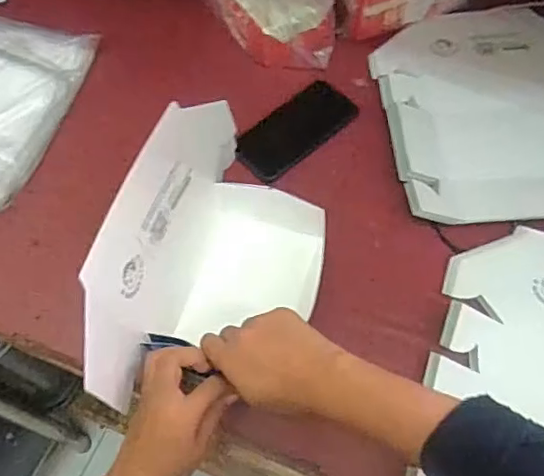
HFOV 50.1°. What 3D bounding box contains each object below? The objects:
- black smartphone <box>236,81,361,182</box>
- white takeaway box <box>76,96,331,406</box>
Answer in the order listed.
[{"bbox_3d":[0.028,-0.140,0.738,0.164,0.011,0.088,-40,68,-18],"label":"black smartphone"},{"bbox_3d":[-0.045,0.021,0.512,0.139,0.170,0.269,19,64,11],"label":"white takeaway box"}]

